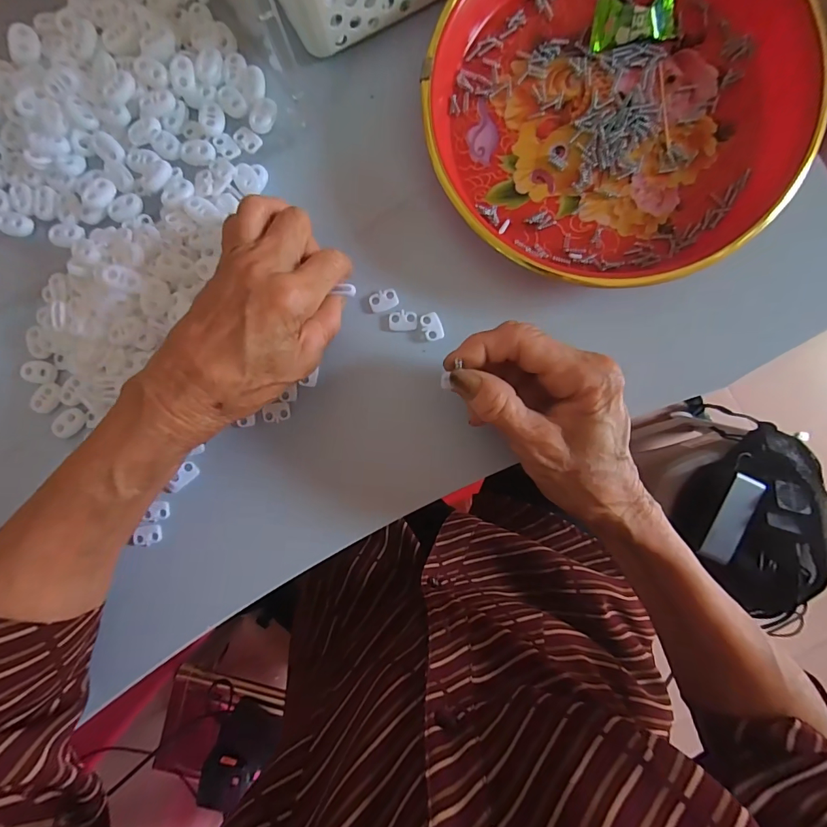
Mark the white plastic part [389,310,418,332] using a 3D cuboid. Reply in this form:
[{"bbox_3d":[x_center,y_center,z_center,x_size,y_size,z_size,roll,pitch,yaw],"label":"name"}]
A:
[{"bbox_3d":[-0.006,-0.060,0.272,0.018,0.004,0.013,5,90,3],"label":"white plastic part"}]

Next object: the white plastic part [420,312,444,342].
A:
[{"bbox_3d":[0.012,-0.056,0.271,0.013,0.004,0.018,-14,89,2],"label":"white plastic part"}]

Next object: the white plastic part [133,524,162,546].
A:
[{"bbox_3d":[-0.175,0.080,0.277,0.017,0.005,0.013,-11,89,2],"label":"white plastic part"}]

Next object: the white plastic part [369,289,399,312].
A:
[{"bbox_3d":[-0.019,-0.074,0.273,0.019,0.004,0.012,-14,89,2],"label":"white plastic part"}]

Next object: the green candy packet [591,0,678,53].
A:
[{"bbox_3d":[0.135,-0.240,0.253,0.050,0.014,0.027,-6,89,2],"label":"green candy packet"}]

